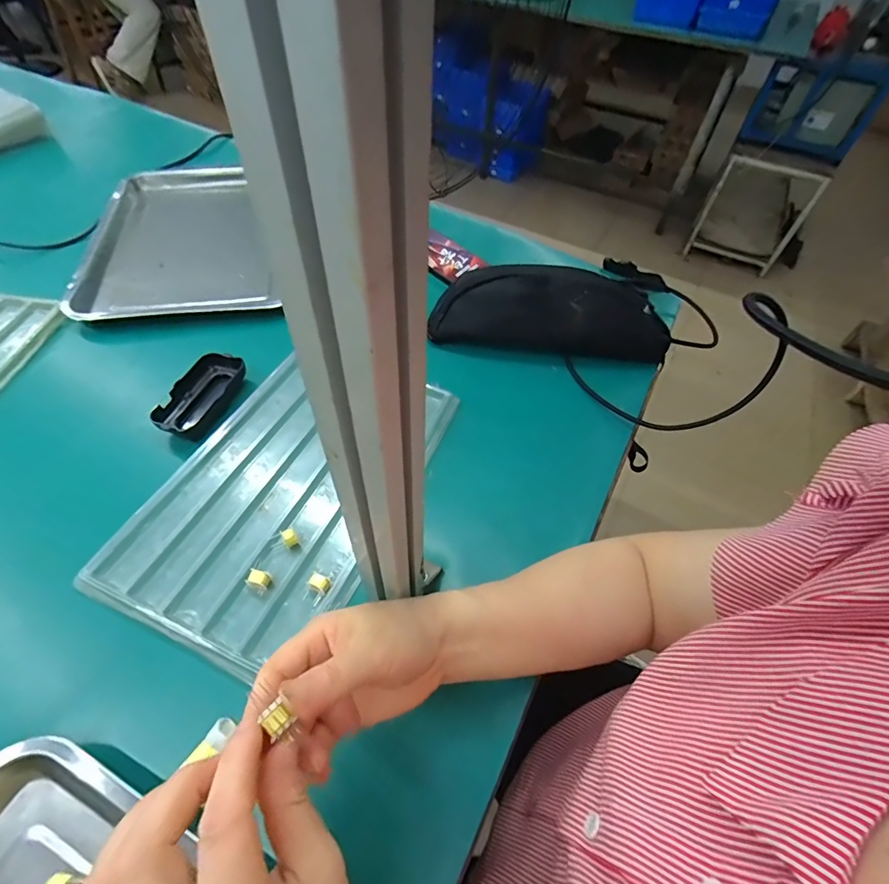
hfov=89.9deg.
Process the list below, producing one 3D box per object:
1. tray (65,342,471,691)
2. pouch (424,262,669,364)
[{"bbox_3d":[-0.148,0.037,0.434,0.211,0.022,0.314,21,55,12],"label":"tray"},{"bbox_3d":[0.129,-0.163,0.548,0.283,0.096,0.089,8,53,2],"label":"pouch"}]

